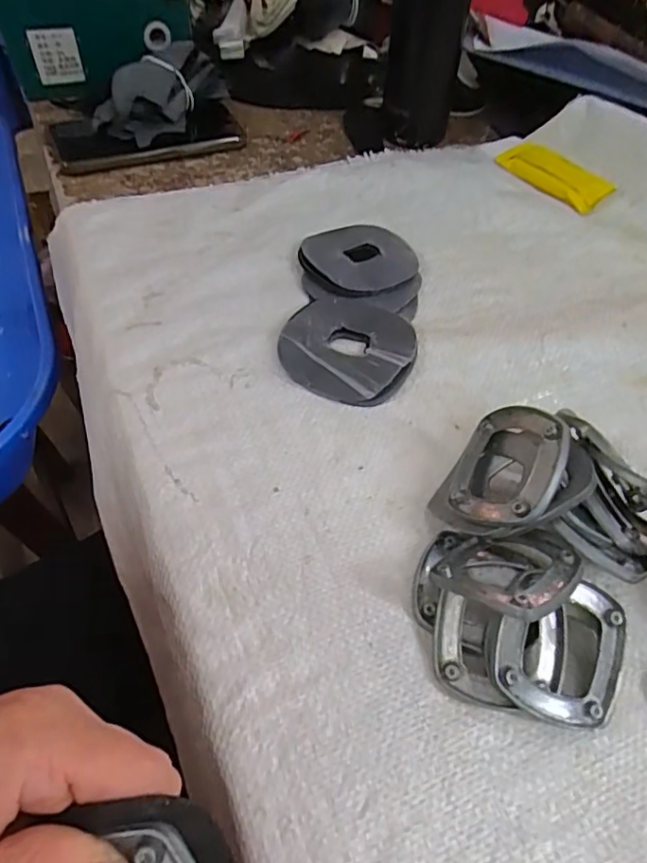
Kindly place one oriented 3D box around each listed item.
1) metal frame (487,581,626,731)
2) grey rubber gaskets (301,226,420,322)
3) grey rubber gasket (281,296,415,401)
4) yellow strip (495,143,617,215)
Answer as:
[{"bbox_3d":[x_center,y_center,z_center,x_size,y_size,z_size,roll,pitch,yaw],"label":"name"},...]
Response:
[{"bbox_3d":[0.103,0.095,0.249,0.060,0.007,0.059,20,74,0],"label":"metal frame"},{"bbox_3d":[0.028,-0.125,0.419,0.088,0.009,0.095,9,53,3],"label":"grey rubber gaskets"},{"bbox_3d":[0.016,-0.058,0.370,0.082,0.016,0.083,2,53,-2],"label":"grey rubber gasket"},{"bbox_3d":[0.201,-0.229,0.503,0.038,0.017,0.099,-32,61,-24],"label":"yellow strip"}]

